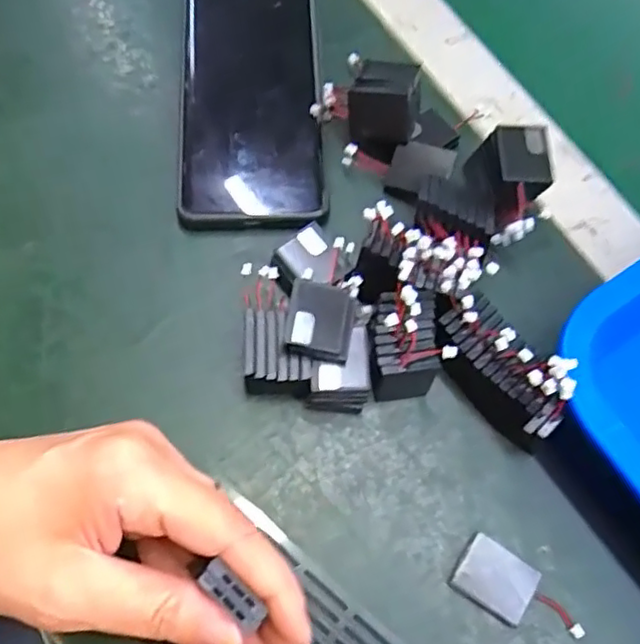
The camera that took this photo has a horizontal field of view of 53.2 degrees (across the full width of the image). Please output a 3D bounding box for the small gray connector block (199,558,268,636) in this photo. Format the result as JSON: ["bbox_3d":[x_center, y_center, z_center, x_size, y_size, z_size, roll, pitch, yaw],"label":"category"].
[{"bbox_3d":[-0.028,0.089,0.207,0.011,0.004,0.024,-40,95,-16],"label":"small gray connector block"}]

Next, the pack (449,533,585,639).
[{"bbox_3d":[0.082,0.113,0.264,0.054,0.007,0.025,33,71,10],"label":"pack"}]

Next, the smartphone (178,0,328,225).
[{"bbox_3d":[-0.038,-0.125,0.347,0.072,0.016,0.158,-2,68,-3],"label":"smartphone"}]

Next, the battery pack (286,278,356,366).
[{"bbox_3d":[0.000,0.001,0.279,0.028,0.016,0.032,11,68,2],"label":"battery pack"}]

